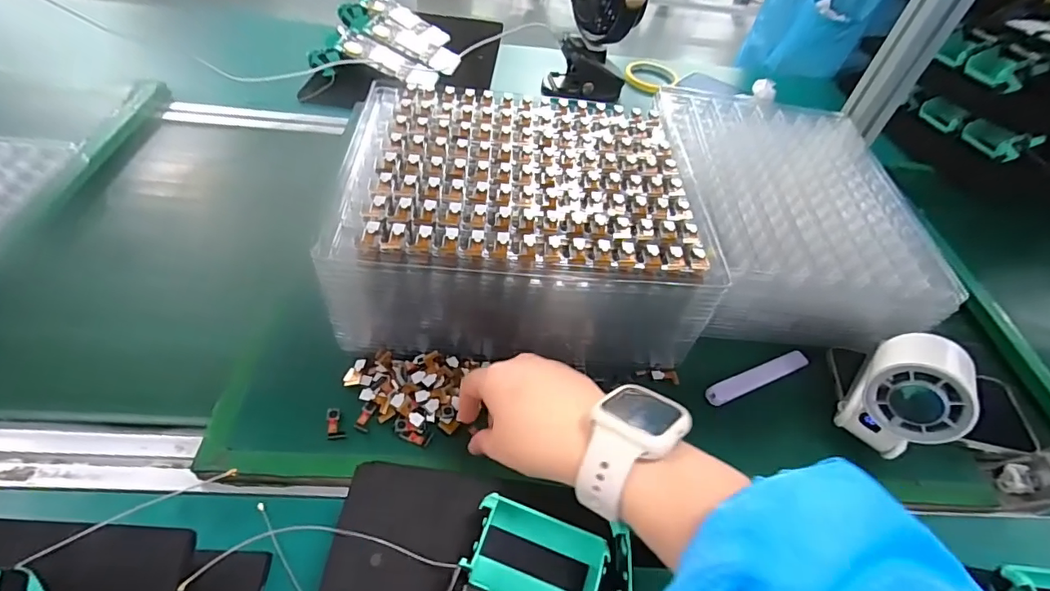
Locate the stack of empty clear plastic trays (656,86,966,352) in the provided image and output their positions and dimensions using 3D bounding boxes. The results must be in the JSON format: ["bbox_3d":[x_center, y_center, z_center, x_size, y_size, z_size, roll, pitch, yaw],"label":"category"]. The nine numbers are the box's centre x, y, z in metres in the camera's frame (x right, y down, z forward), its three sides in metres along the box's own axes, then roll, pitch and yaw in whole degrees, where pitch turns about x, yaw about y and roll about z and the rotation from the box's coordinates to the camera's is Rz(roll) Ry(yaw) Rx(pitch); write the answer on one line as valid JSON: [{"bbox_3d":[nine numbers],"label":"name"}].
[{"bbox_3d":[0.265,-0.091,0.511,0.236,0.089,0.286,5,50,-4],"label":"stack of empty clear plastic trays"}]

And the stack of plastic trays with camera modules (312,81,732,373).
[{"bbox_3d":[-0.003,-0.062,0.433,0.284,0.115,0.222,5,50,-3],"label":"stack of plastic trays with camera modules"}]

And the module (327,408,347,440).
[{"bbox_3d":[-0.138,0.093,0.360,0.012,0.004,0.023,-13,66,-15],"label":"module"}]

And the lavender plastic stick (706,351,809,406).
[{"bbox_3d":[0.199,0.069,0.422,0.107,0.011,0.018,-18,55,-21],"label":"lavender plastic stick"}]

